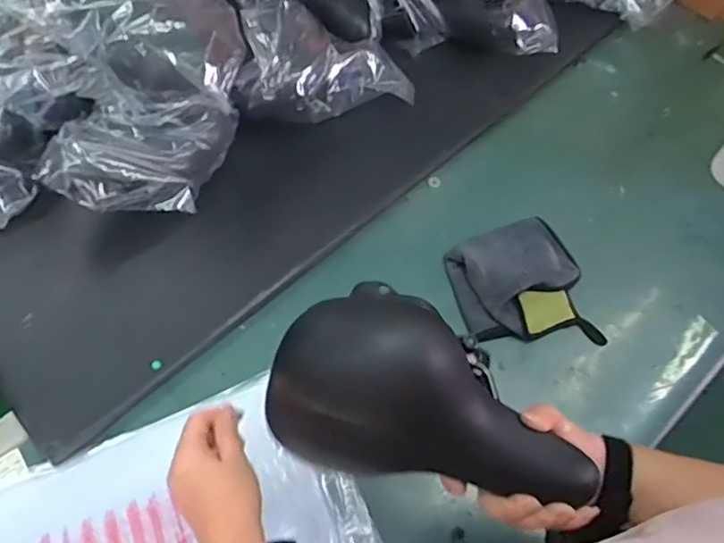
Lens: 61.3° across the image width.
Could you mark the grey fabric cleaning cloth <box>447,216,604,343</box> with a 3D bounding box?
[{"bbox_3d":[0.209,0.024,0.806,0.171,0.041,0.179,-12,61,-8],"label":"grey fabric cleaning cloth"}]

